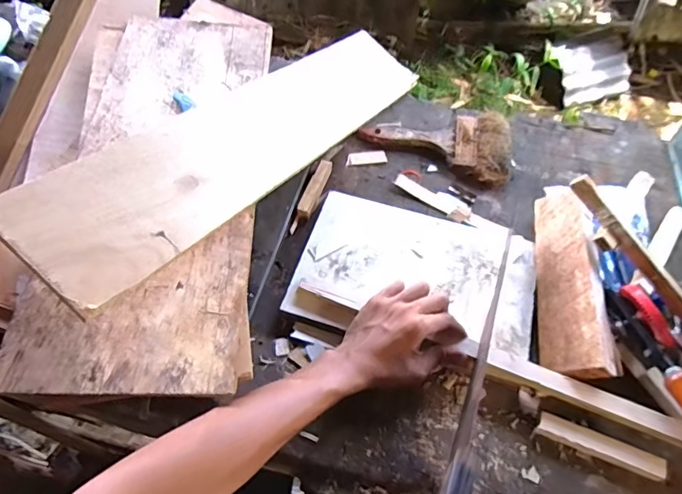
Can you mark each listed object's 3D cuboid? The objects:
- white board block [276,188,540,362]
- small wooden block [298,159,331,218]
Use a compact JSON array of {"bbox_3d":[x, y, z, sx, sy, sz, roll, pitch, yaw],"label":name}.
[{"bbox_3d":[0.091,0.027,0.570,0.274,0.014,0.178,13,58,5],"label":"white board block"},{"bbox_3d":[-0.036,-0.080,0.647,0.018,0.017,0.093,17,58,8],"label":"small wooden block"}]

